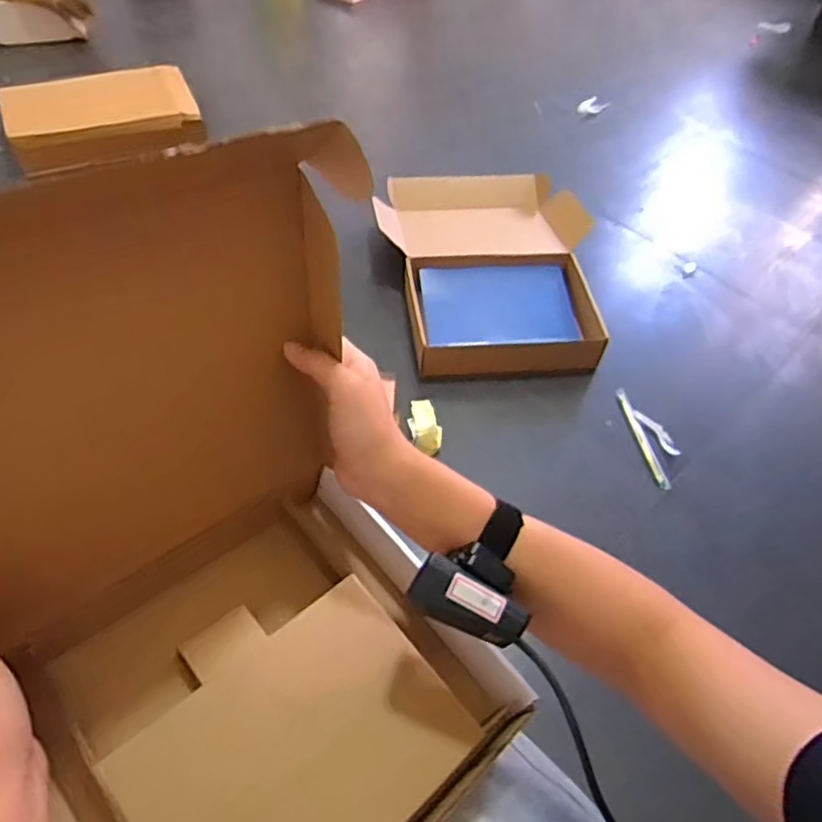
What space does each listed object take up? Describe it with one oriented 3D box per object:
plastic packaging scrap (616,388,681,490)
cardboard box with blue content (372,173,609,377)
[{"bbox_3d":[0.435,0.043,1.168,0.054,0.027,0.214,-8,53,-11],"label":"plastic packaging scrap"},{"bbox_3d":[0.184,-0.318,1.387,0.435,0.083,0.583,-5,52,-8],"label":"cardboard box with blue content"}]

